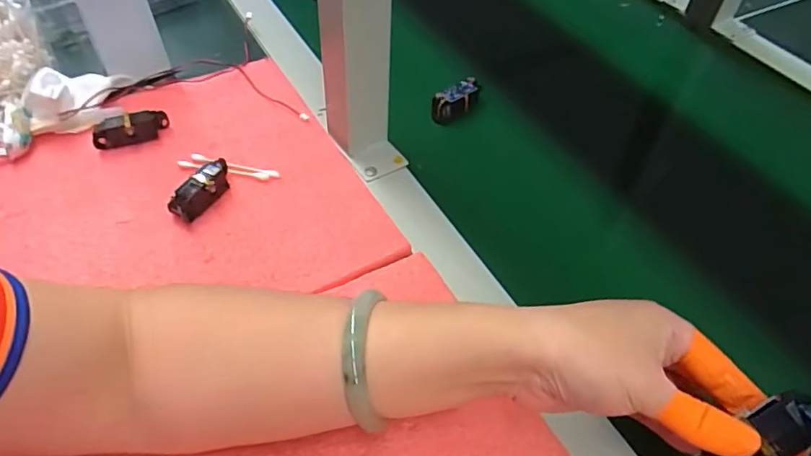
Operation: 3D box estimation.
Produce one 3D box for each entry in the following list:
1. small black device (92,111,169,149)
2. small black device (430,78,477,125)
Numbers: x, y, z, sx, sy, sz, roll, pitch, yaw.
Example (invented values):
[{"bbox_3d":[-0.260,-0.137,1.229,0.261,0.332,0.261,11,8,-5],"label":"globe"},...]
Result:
[{"bbox_3d":[-0.217,-0.078,0.437,0.058,0.022,0.019,-22,54,-20],"label":"small black device"},{"bbox_3d":[0.044,-0.114,0.502,0.047,0.032,0.013,-27,56,-24],"label":"small black device"}]

